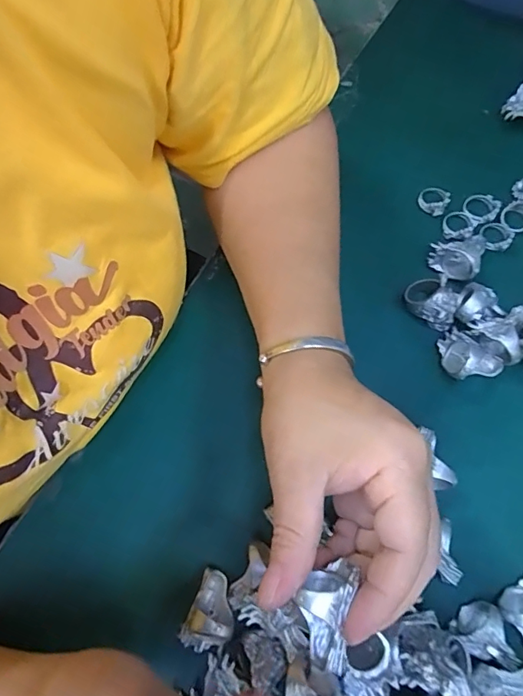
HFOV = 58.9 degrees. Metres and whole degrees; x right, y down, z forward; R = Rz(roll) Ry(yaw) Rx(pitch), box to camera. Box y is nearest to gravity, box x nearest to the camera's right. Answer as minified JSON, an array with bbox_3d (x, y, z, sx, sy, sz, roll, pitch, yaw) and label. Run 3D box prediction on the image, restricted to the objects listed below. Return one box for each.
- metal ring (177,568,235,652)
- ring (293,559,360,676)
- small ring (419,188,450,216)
[{"bbox_3d":[-0.026,0.142,0.251,0.025,0.032,0.032,20,74,7],"label":"metal ring"},{"bbox_3d":[0.025,0.107,0.186,0.023,0.022,0.039,15,74,6],"label":"ring"},{"bbox_3d":[0.126,-0.109,0.339,0.022,0.005,0.020,-6,71,18],"label":"small ring"}]

